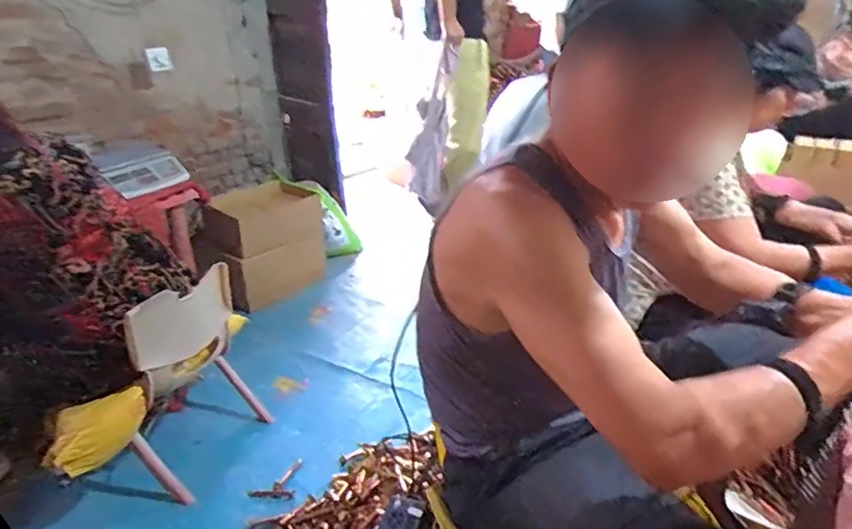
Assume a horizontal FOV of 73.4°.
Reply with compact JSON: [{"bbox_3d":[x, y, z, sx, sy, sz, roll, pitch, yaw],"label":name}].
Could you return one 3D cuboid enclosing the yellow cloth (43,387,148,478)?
[{"bbox_3d":[-0.690,0.348,1.201,0.198,0.104,0.089,-18,29,-30],"label":"yellow cloth"}]

